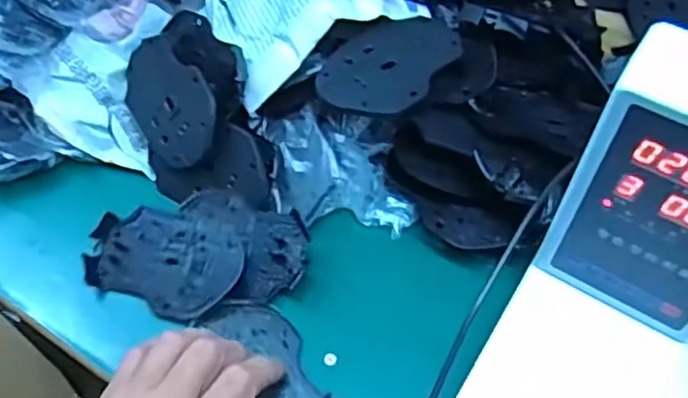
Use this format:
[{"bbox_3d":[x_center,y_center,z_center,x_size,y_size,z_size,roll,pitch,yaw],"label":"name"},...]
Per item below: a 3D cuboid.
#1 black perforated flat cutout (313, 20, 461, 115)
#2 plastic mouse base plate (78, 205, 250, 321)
[{"bbox_3d":[0.032,-0.097,0.468,0.068,0.006,0.105,34,62,21],"label":"black perforated flat cutout"},{"bbox_3d":[-0.129,0.044,0.478,0.110,0.009,0.071,17,72,15],"label":"plastic mouse base plate"}]

